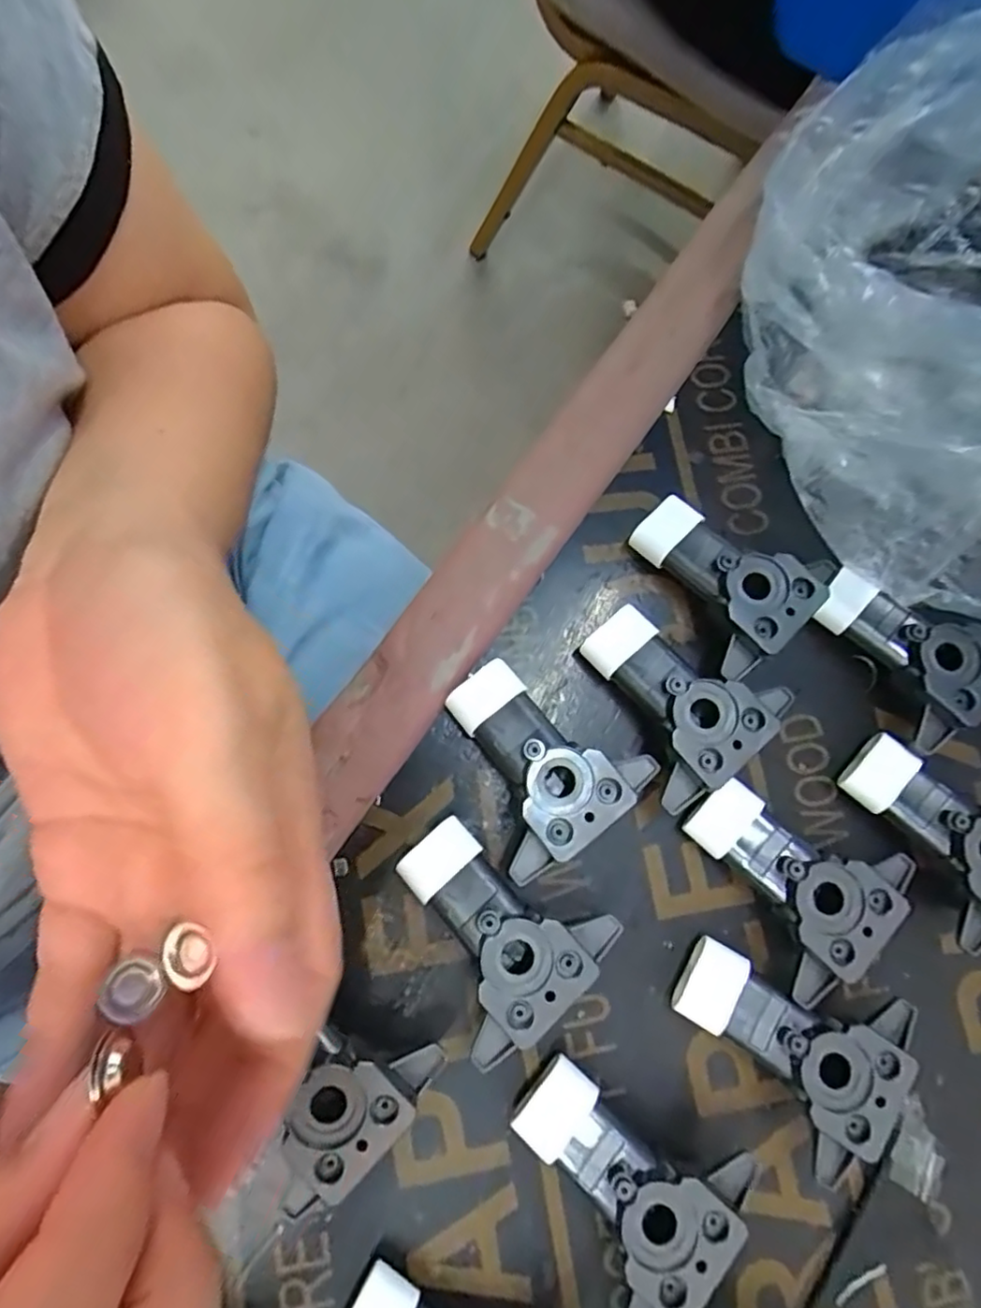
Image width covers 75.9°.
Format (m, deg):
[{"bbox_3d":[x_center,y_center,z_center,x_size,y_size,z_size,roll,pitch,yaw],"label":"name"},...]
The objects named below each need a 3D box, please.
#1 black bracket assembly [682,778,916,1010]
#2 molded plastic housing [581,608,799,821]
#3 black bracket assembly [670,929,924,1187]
[{"bbox_3d":[0.095,0.074,0.207,0.065,0.021,0.050,39,79,4],"label":"black bracket assembly"},{"bbox_3d":[0.060,0.014,0.217,0.049,0.020,0.063,-40,84,-10],"label":"molded plastic housing"},{"bbox_3d":[0.092,0.123,0.201,0.066,0.026,0.053,29,78,2],"label":"black bracket assembly"}]

